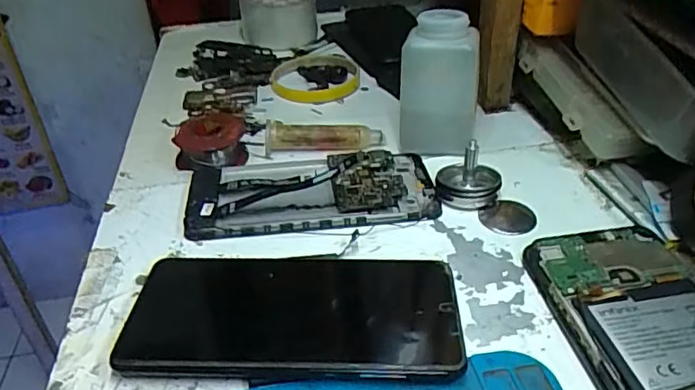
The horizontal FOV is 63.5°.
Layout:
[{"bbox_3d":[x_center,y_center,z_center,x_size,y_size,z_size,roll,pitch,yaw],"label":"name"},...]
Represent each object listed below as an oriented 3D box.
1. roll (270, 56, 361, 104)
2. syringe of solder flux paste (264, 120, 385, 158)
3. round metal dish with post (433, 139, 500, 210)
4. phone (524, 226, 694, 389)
[{"bbox_3d":[-0.031,-0.112,0.532,0.082,0.014,0.098,-1,34,1],"label":"roll"},{"bbox_3d":[-0.019,-0.043,0.421,0.089,0.016,0.021,3,35,7],"label":"syringe of solder flux paste"},{"bbox_3d":[0.077,-0.014,0.356,0.039,0.037,0.037,-1,34,1],"label":"round metal dish with post"},{"bbox_3d":[0.140,0.070,0.245,0.071,0.018,0.157,-6,34,-6],"label":"phone"}]

